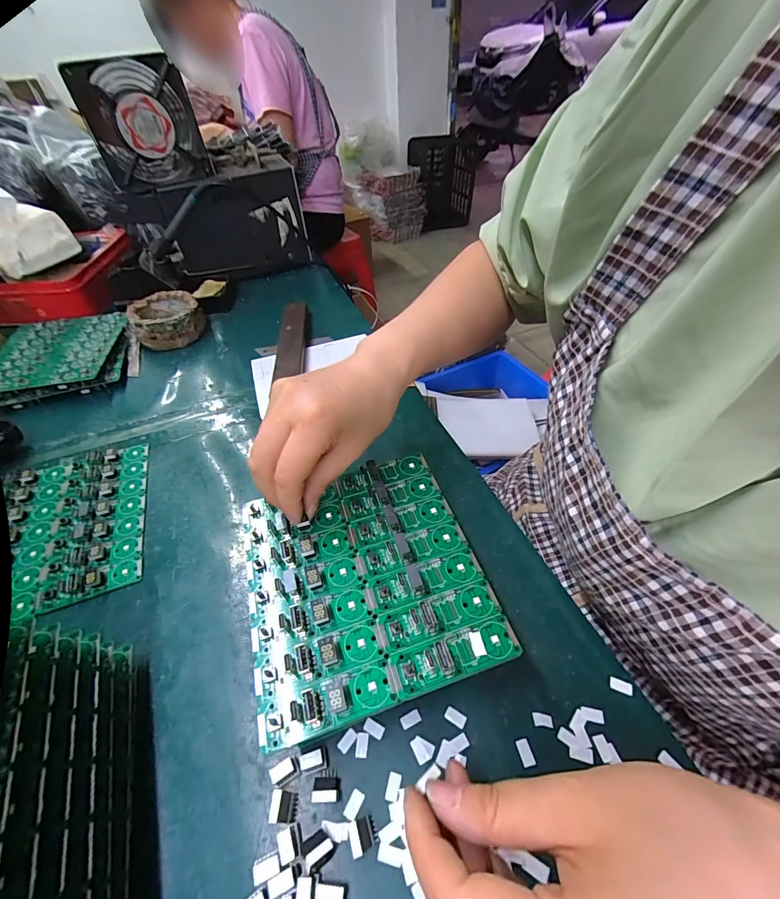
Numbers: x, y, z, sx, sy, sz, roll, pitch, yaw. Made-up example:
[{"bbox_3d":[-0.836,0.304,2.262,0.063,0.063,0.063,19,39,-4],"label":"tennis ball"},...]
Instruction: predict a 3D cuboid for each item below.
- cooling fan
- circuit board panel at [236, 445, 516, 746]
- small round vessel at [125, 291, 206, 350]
[{"bbox_3d":[-0.298,-0.392,0.468,0.119,0.116,0.039,-26,51,-20],"label":"cooling fan"},{"bbox_3d":[-0.018,0.072,0.238,0.135,0.009,0.146,-15,48,-11],"label":"circuit board panel"},{"bbox_3d":[-0.292,-0.170,0.508,0.082,0.044,0.082,-1,47,2],"label":"small round vessel"}]

